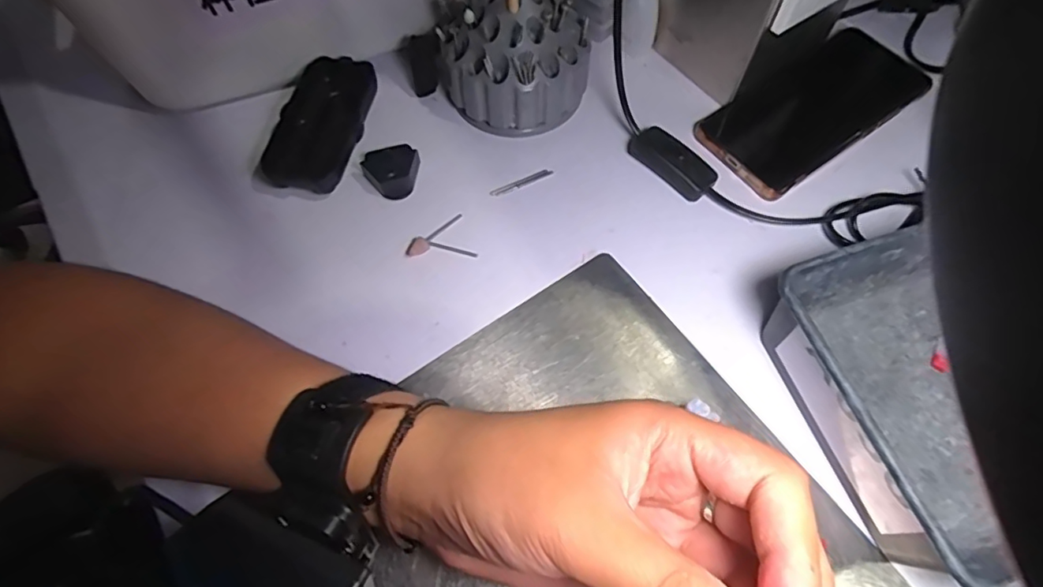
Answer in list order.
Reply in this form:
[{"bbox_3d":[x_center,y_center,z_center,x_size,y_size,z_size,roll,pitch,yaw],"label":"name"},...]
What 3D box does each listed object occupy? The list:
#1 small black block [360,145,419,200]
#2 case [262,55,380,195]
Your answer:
[{"bbox_3d":[-0.088,-0.085,0.372,0.036,0.015,0.040,-34,68,-15],"label":"small black block"},{"bbox_3d":[-0.140,-0.122,0.388,0.058,0.026,0.104,11,64,6],"label":"case"}]

